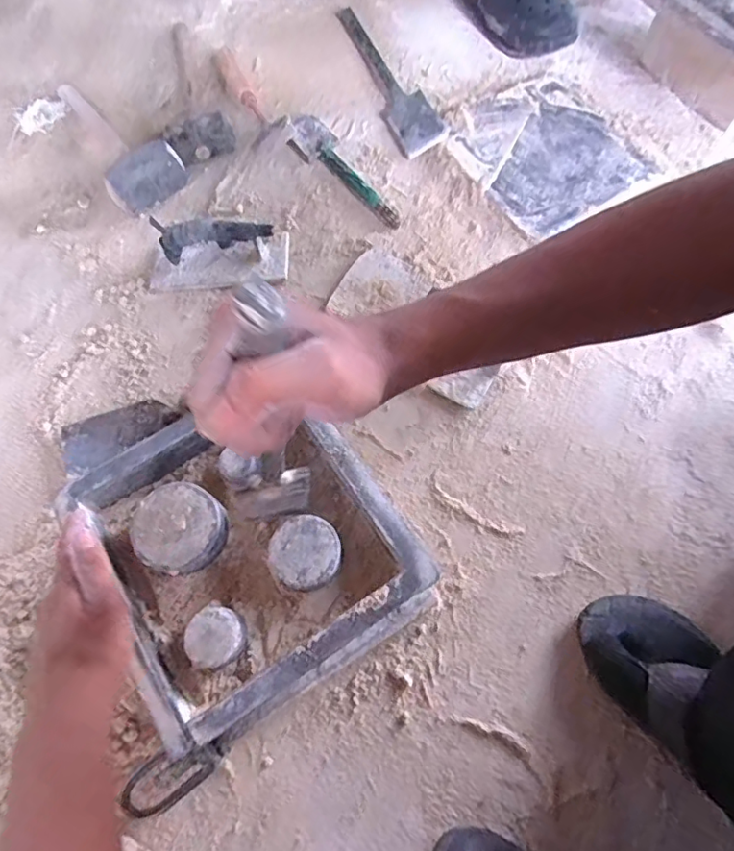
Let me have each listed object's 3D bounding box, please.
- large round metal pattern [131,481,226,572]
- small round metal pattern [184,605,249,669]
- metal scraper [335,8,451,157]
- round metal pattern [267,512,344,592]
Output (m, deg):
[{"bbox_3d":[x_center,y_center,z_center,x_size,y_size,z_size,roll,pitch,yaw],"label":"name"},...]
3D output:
[{"bbox_3d":[-0.161,0.091,0.492,0.078,0.032,0.073,0,63,0],"label":"large round metal pattern"},{"bbox_3d":[-0.120,0.171,0.458,0.044,0.038,0.044,0,63,0],"label":"small round metal pattern"},{"bbox_3d":[0.023,-0.522,0.843,0.064,0.022,0.299,-24,65,-12],"label":"metal scraper"},{"bbox_3d":[-0.052,0.110,0.484,0.060,0.034,0.058,0,63,0],"label":"round metal pattern"}]

